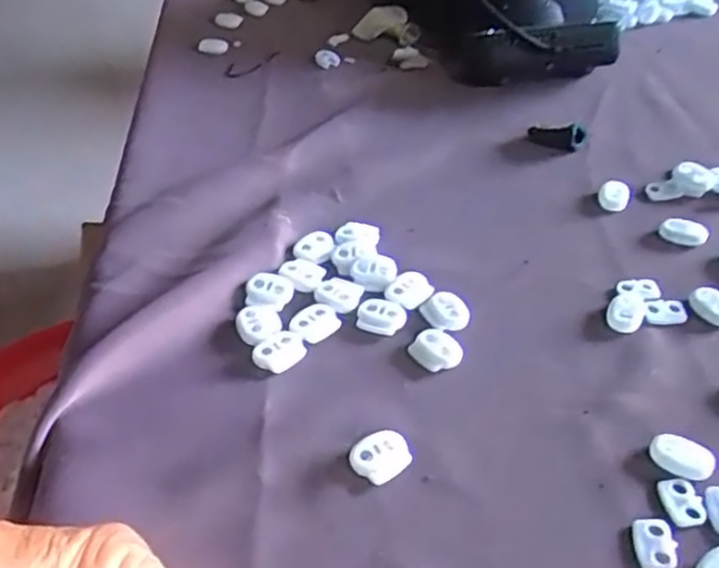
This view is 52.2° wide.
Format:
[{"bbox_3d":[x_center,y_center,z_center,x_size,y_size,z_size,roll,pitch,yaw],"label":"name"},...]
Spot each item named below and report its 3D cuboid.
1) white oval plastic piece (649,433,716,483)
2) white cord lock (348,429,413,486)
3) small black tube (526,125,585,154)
[{"bbox_3d":[0.120,0.065,0.273,0.022,0.005,0.014,25,49,28],"label":"white oval plastic piece"},{"bbox_3d":[0.008,0.066,0.281,0.021,0.006,0.019,-33,49,-29],"label":"white cord lock"},{"bbox_3d":[0.118,-0.090,0.442,0.033,0.015,0.014,18,46,22],"label":"small black tube"}]

